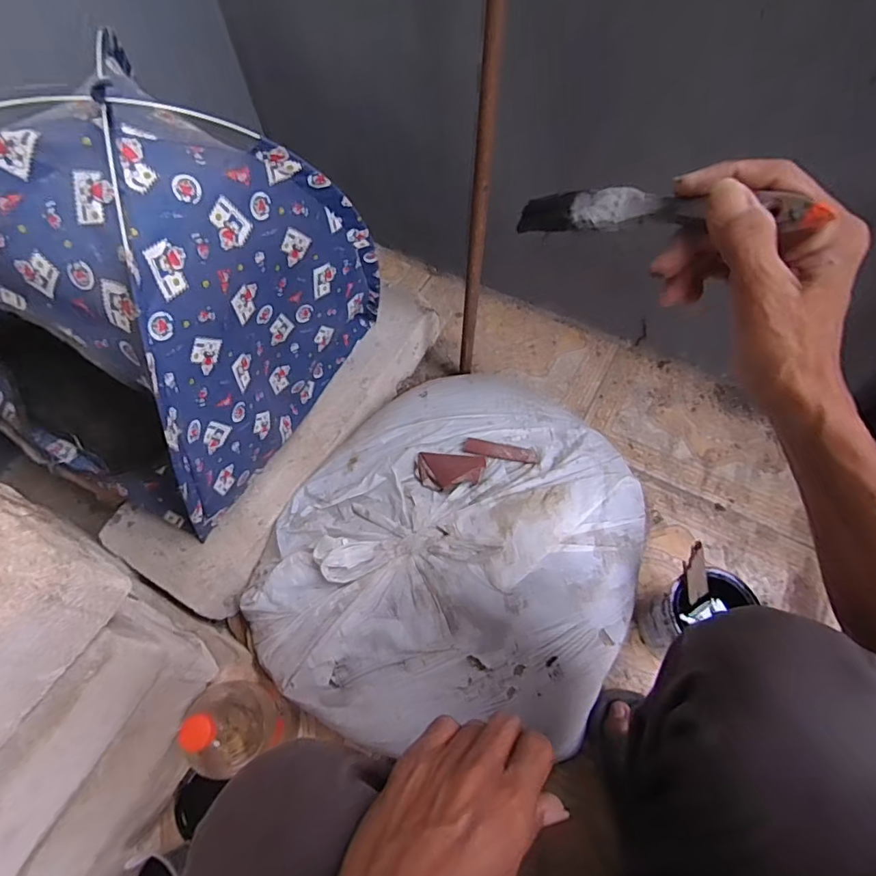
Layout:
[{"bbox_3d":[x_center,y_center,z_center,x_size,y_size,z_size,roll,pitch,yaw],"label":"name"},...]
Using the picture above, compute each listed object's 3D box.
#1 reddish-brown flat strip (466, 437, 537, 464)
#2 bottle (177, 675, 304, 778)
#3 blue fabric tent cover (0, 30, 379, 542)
[{"bbox_3d":[0.088,0.018,0.688,0.101,0.008,0.025,10,63,9],"label":"reddish-brown flat strip"},{"bbox_3d":[-0.226,0.323,0.556,0.083,0.188,0.081,-2,62,3],"label":"bottle"},{"bbox_3d":[-0.329,-0.170,0.589,0.367,0.423,0.402,24,66,15],"label":"blue fabric tent cover"}]

